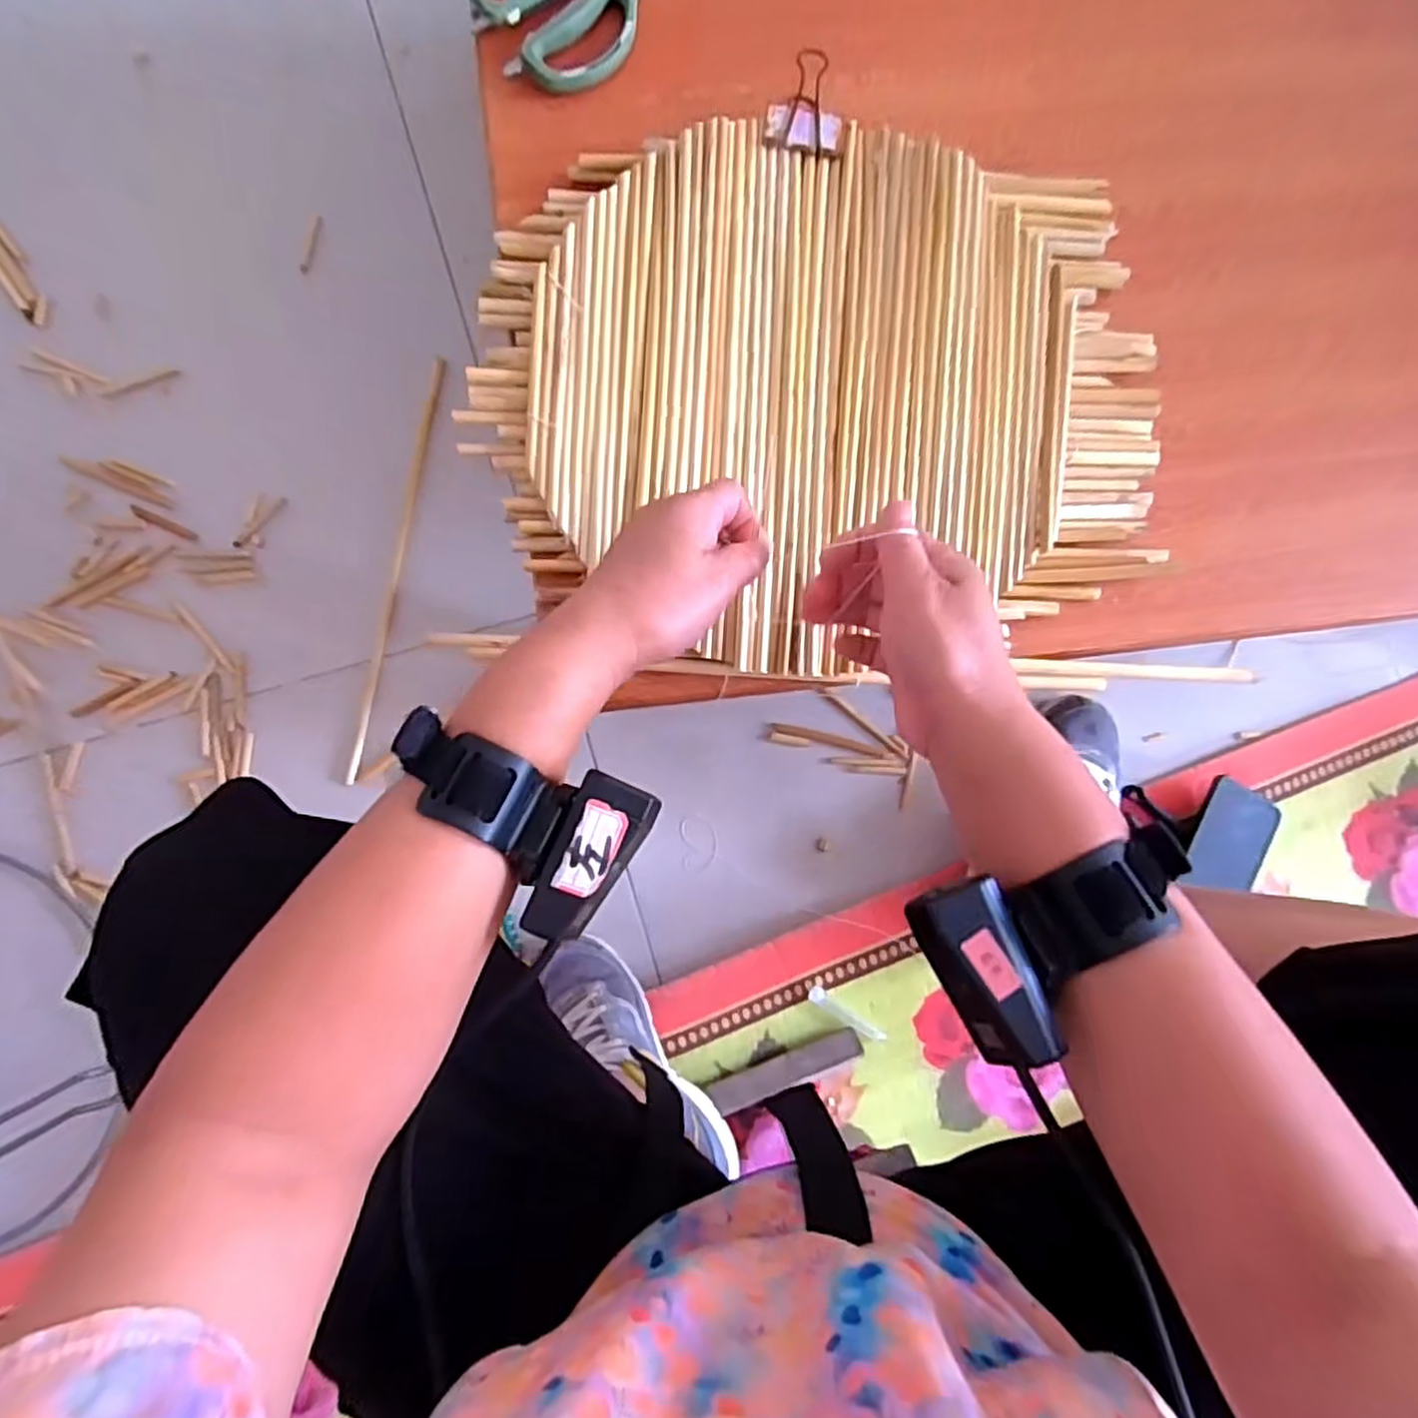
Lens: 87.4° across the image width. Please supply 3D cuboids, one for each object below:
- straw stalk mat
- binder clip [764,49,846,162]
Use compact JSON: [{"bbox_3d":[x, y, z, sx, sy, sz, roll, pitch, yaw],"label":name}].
[{"bbox_3d":[0.072,-0.199,0.465,0.417,0.030,0.328,-6,87,-3],"label":"straw stalk mat"},{"bbox_3d":[0.061,-0.381,0.476,0.050,0.029,0.060,1,86,-4],"label":"binder clip"}]

